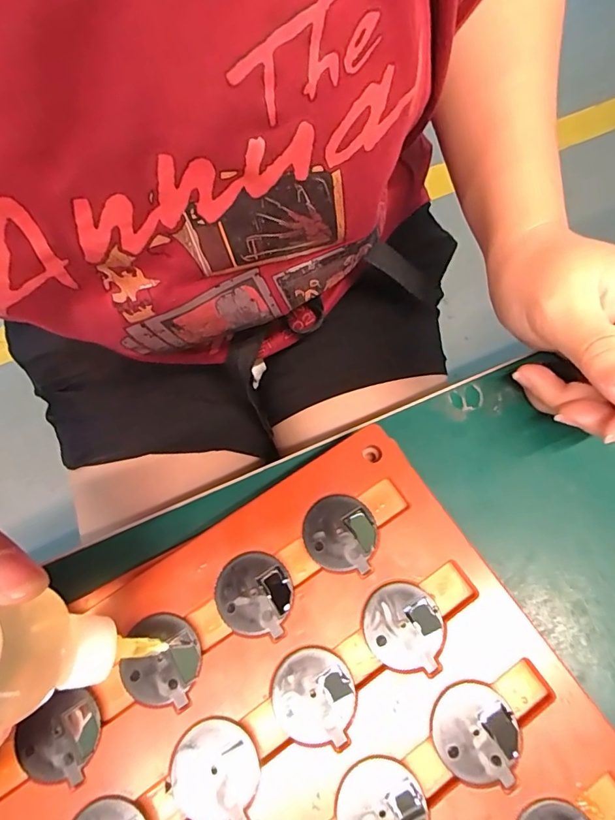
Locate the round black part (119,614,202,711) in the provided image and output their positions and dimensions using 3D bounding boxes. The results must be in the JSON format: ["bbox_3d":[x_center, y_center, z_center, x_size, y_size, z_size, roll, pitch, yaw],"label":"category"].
[{"bbox_3d":[-0.053,0.089,0.165,0.028,0.004,0.028,0,70,1],"label":"round black part"}]

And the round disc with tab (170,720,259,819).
[{"bbox_3d":[-0.031,0.120,0.153,0.028,0.004,0.028,0,70,1],"label":"round disc with tab"}]

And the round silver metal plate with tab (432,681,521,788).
[{"bbox_3d":[0.058,0.110,0.156,0.029,0.004,0.028,0,70,1],"label":"round silver metal plate with tab"}]

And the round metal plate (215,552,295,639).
[{"bbox_3d":[-0.020,0.069,0.173,0.028,0.004,0.028,0,70,1],"label":"round metal plate"}]

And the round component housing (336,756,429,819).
[{"bbox_3d":[0.024,0.129,0.148,0.028,0.004,0.028,0,70,1],"label":"round component housing"}]

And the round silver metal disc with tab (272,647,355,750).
[{"bbox_3d":[0.002,0.099,0.160,0.028,0.004,0.028,0,70,1],"label":"round silver metal disc with tab"}]

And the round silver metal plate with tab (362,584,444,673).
[{"bbox_3d":[0.035,0.079,0.168,0.028,0.004,0.028,0,70,1],"label":"round silver metal plate with tab"}]

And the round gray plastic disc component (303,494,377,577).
[{"bbox_3d":[0.013,0.048,0.180,0.028,0.004,0.028,0,70,1],"label":"round gray plastic disc component"}]

